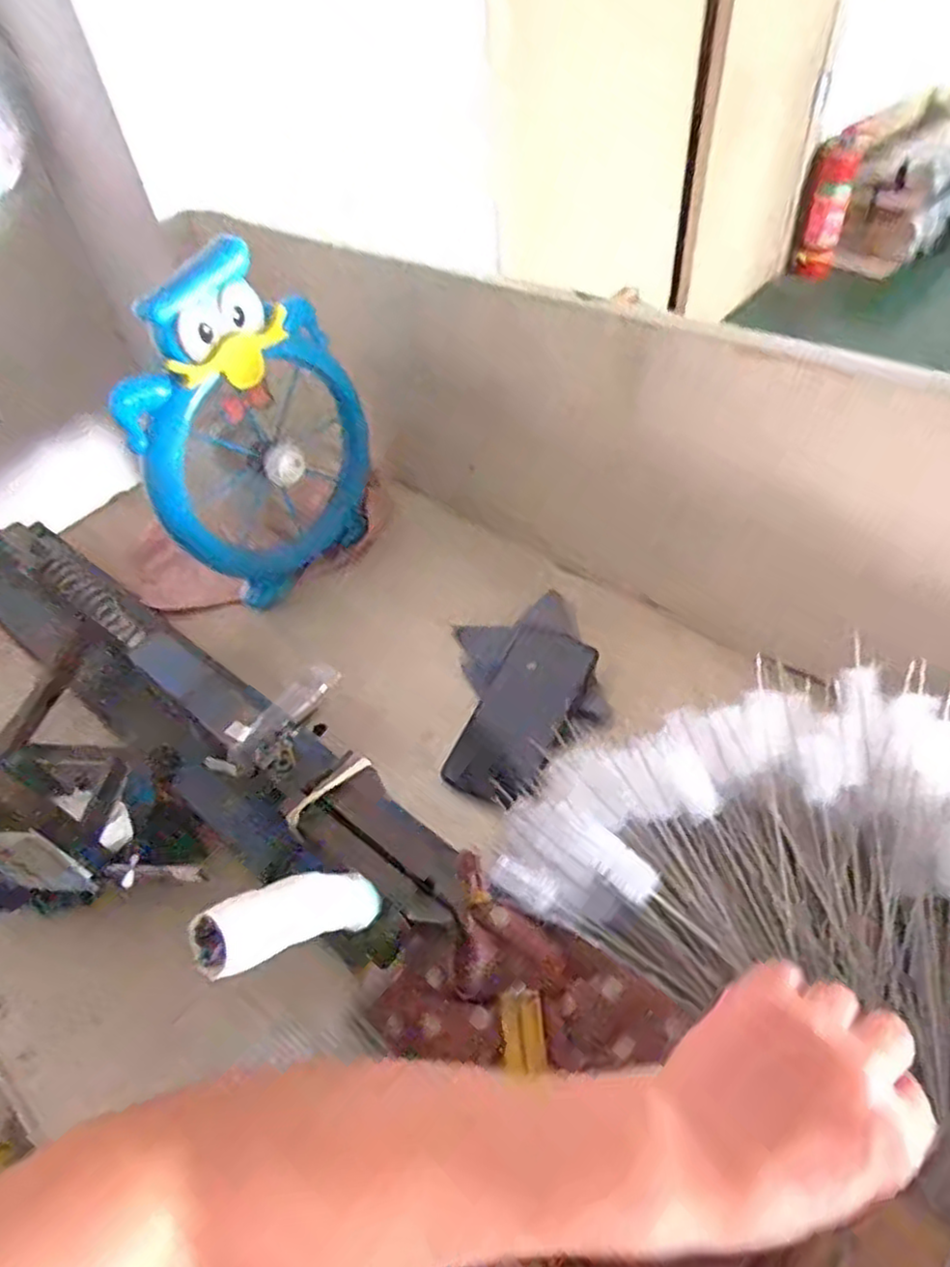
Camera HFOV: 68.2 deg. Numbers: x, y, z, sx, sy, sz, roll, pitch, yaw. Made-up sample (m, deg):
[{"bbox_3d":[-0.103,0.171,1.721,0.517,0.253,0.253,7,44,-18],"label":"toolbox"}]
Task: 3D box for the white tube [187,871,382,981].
[{"bbox_3d":[-0.073,0.118,0.296,0.021,0.096,0.022,-5,80,30],"label":"white tube"}]

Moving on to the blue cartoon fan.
[{"bbox_3d":[-0.199,-0.181,0.664,0.087,0.293,0.220,24,56,25],"label":"blue cartoon fan"}]

